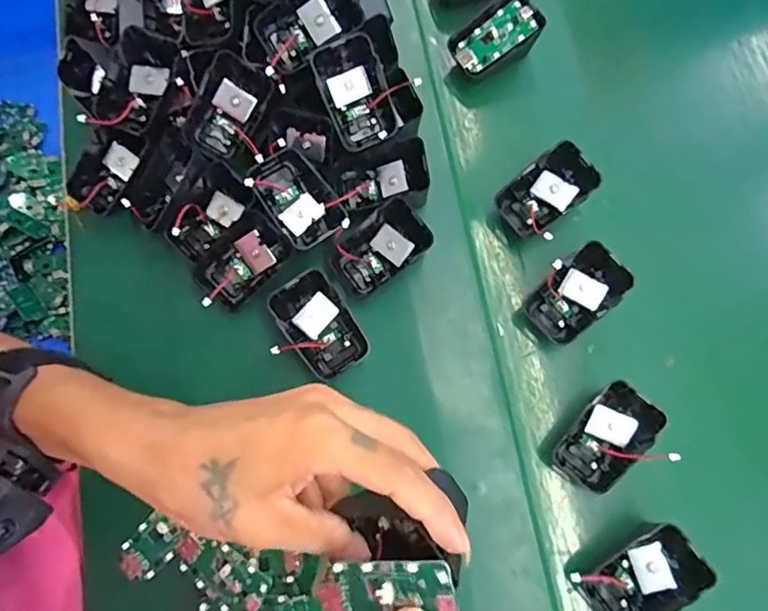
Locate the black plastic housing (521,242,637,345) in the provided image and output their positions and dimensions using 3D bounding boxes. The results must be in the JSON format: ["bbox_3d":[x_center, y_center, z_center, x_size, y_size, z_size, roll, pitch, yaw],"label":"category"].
[{"bbox_3d":[0.134,-0.006,0.386,0.064,0.033,0.045,-40,78,-12],"label":"black plastic housing"}]

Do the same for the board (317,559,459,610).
[{"bbox_3d":[0.000,0.125,0.236,0.065,0.006,0.030,-21,74,28],"label":"board"}]

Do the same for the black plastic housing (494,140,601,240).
[{"bbox_3d":[0.118,-0.082,0.405,0.068,0.018,0.045,-38,84,24],"label":"black plastic housing"}]

